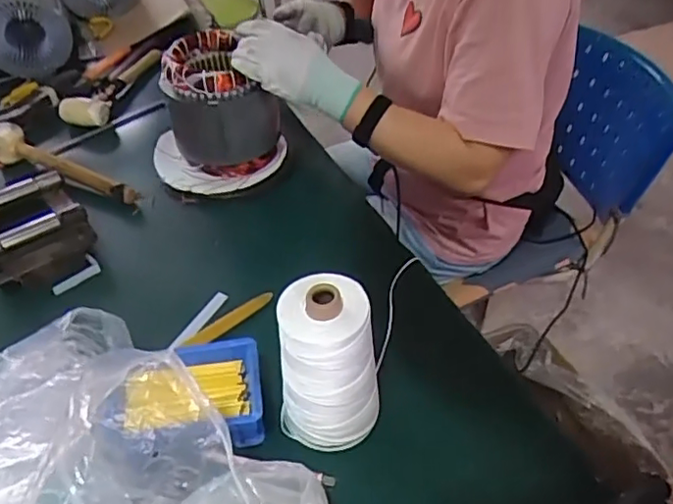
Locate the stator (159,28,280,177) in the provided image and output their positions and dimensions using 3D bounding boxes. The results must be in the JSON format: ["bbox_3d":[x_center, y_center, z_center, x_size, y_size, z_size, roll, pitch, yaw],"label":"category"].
[{"bbox_3d":[-0.157,-0.198,0.848,0.145,0.173,0.126,-10,45,-8],"label":"stator"}]

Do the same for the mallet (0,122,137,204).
[{"bbox_3d":[-0.415,-0.126,0.908,0.275,0.064,0.051,21,49,22],"label":"mallet"}]

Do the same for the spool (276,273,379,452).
[{"bbox_3d":[-0.005,0.105,0.569,0.091,0.182,0.092,-1,44,1],"label":"spool"}]

